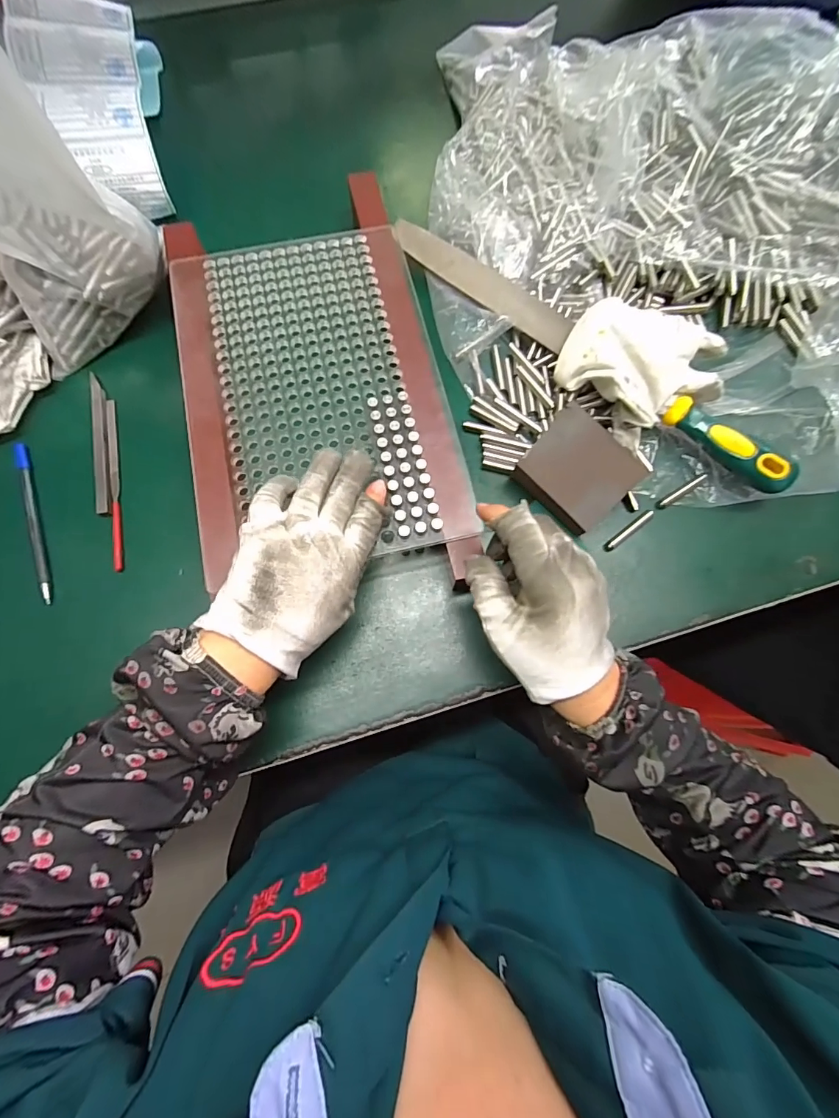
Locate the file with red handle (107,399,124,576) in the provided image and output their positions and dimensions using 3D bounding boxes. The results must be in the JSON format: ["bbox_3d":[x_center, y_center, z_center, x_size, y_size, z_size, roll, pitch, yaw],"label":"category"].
[{"bbox_3d":[-0.251,-0.064,0.369,0.006,0.008,0.153,-12,76,-4],"label":"file with red handle"}]

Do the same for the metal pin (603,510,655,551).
[{"bbox_3d":[0.169,-0.023,0.361,0.048,0.007,0.007,-38,78,-5],"label":"metal pin"}]

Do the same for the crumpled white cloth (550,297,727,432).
[{"bbox_3d":[0.175,-0.155,0.366,0.117,0.054,0.080,42,78,11],"label":"crumpled white cloth"}]

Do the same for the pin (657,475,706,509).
[{"bbox_3d":[0.217,-0.057,0.369,0.048,0.004,0.007,-32,77,-3],"label":"pin"}]

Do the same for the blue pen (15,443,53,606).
[{"bbox_3d":[-0.308,-0.031,0.356,0.010,0.007,0.141,-21,77,-6],"label":"blue pen"}]

